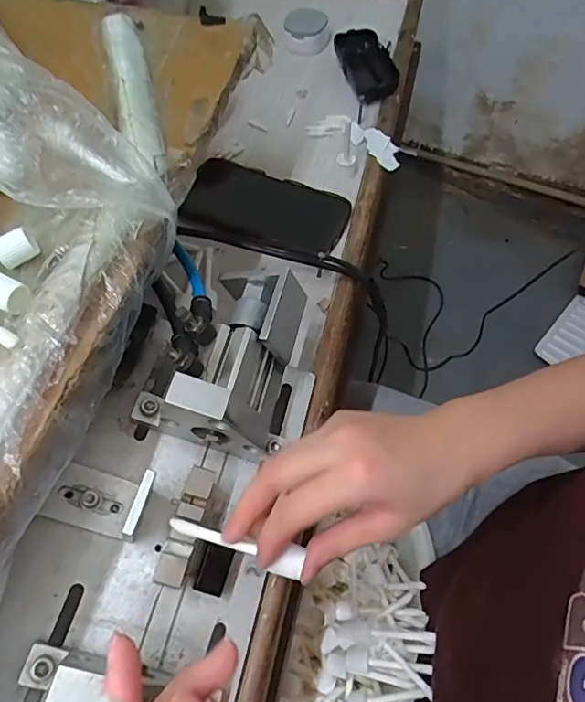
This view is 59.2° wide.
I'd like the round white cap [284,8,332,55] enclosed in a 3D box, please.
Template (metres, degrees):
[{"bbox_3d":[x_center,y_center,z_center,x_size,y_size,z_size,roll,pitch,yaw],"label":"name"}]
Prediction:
[{"bbox_3d":[0.019,-0.402,0.647,0.054,0.021,0.062,-8,61,-3],"label":"round white cap"}]

